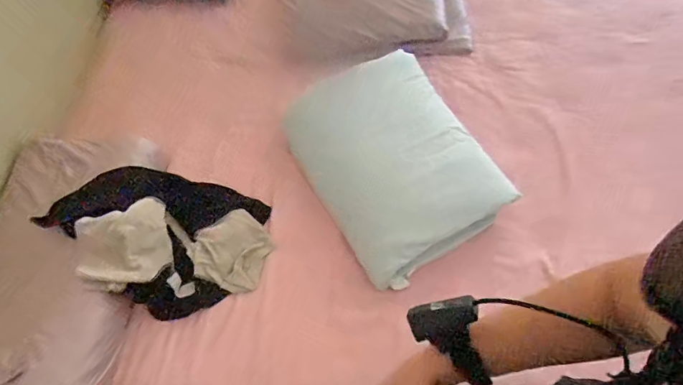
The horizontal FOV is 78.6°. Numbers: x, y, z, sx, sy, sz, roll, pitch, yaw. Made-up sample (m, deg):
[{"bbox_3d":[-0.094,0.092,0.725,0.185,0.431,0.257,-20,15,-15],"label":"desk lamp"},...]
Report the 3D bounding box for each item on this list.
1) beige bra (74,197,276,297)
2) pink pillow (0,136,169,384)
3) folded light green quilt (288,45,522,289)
[{"bbox_3d":[-0.340,0.123,0.881,0.368,0.089,0.209,6,57,-22],"label":"beige bra"},{"bbox_3d":[-0.588,0.126,0.851,0.317,0.099,0.552,-2,60,3],"label":"pink pillow"},{"bbox_3d":[0.110,-0.093,0.931,0.383,0.124,0.494,-25,61,-10],"label":"folded light green quilt"}]

